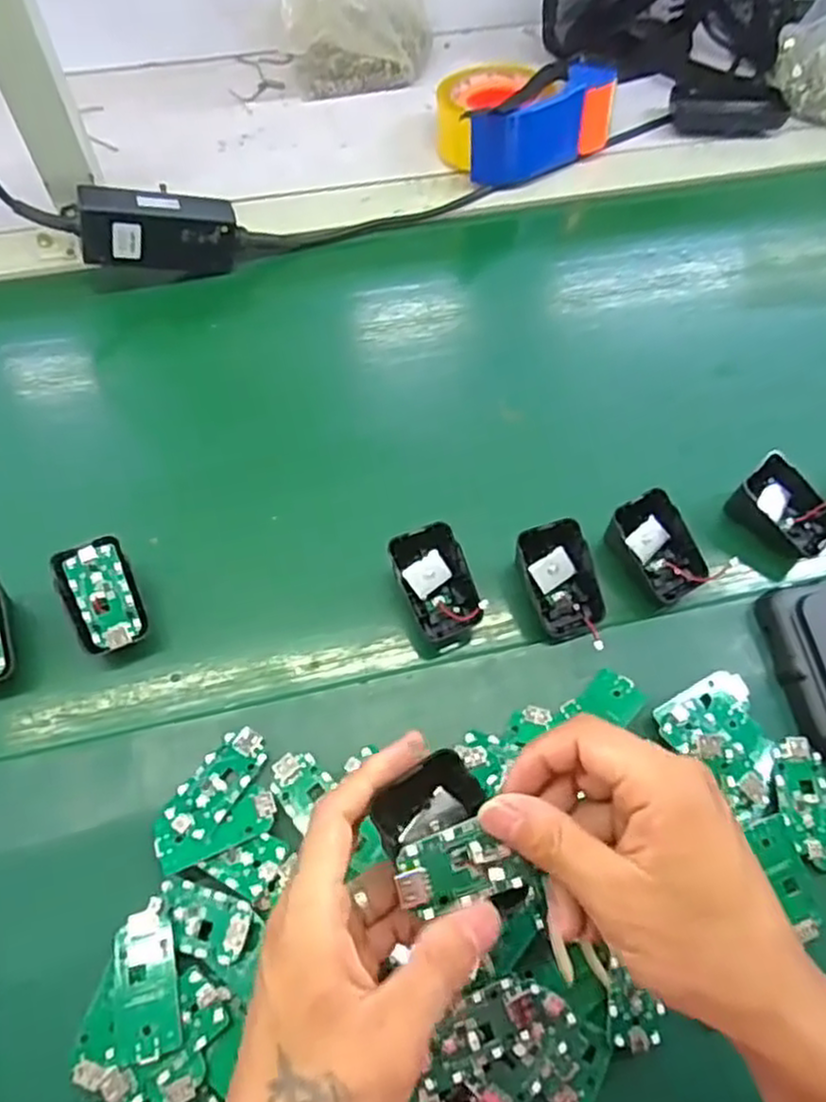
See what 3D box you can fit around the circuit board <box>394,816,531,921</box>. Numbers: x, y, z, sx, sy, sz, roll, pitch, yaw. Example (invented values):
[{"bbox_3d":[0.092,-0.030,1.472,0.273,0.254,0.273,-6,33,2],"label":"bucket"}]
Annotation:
[{"bbox_3d":[0.019,0.124,0.287,0.050,0.005,0.031,-12,88,-12],"label":"circuit board"}]

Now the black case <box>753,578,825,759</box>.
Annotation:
[{"bbox_3d":[0.252,0.068,0.446,0.052,0.023,0.107,-3,62,-3],"label":"black case"}]

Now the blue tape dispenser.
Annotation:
[{"bbox_3d":[0.094,-0.400,0.664,0.141,0.069,0.106,-21,65,-12],"label":"blue tape dispenser"}]

